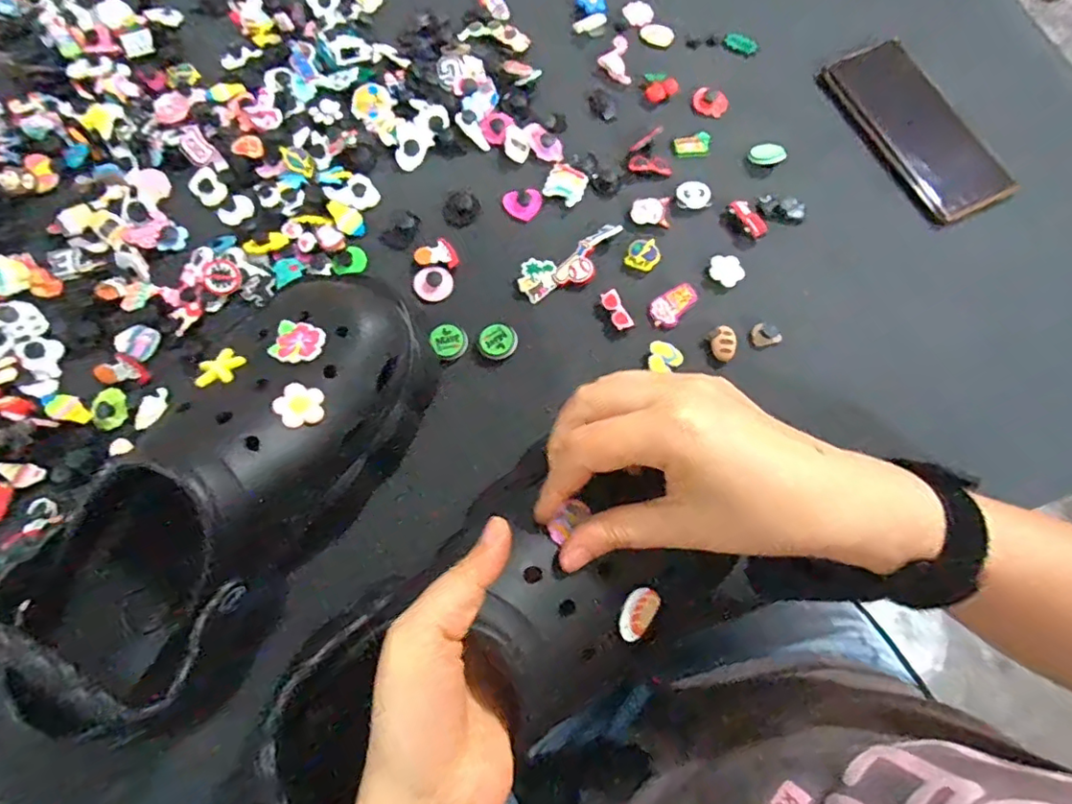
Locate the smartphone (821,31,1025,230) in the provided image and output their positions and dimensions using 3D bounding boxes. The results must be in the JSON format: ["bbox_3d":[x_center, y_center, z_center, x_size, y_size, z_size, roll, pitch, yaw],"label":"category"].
[{"bbox_3d":[0.293,-0.211,0.443,0.070,0.016,0.158,-25,75,-9],"label":"smartphone"}]

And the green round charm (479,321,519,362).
[{"bbox_3d":[-0.026,-0.041,0.389,0.026,0.007,0.025,0,72,-1],"label":"green round charm"}]

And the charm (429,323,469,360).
[{"bbox_3d":[-0.059,-0.041,0.389,0.024,0.008,0.024,0,72,-1],"label":"charm"}]

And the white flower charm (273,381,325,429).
[{"bbox_3d":[-0.122,0.002,0.294,0.023,0.006,0.023,7,69,-19],"label":"white flower charm"}]

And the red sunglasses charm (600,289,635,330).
[{"bbox_3d":[0.056,-0.063,0.395,0.013,0.007,0.029,-23,74,-8],"label":"red sunglasses charm"}]

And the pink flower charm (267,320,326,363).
[{"bbox_3d":[-0.127,-0.032,0.306,0.027,0.004,0.024,10,72,2],"label":"pink flower charm"}]

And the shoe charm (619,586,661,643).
[{"bbox_3d":[0.048,0.099,0.267,0.016,0.011,0.025,29,74,8],"label":"shoe charm"}]

